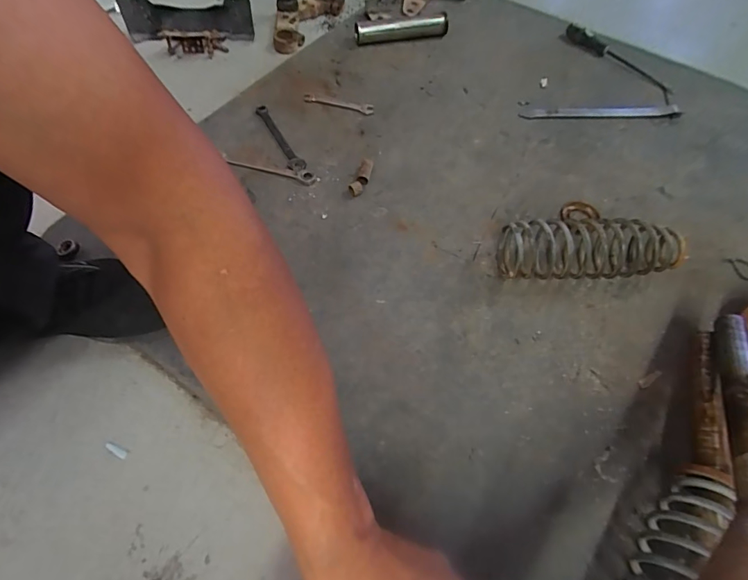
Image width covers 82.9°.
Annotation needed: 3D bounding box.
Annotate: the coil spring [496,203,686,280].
[{"bbox_3d":[0.272,-0.053,0.541,0.218,0.077,0.077,-5,61,-6],"label":"coil spring"}]

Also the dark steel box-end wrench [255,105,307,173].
[{"bbox_3d":[-0.149,-0.241,0.662,0.024,0.009,0.161,-24,64,-15],"label":"dark steel box-end wrench"}]

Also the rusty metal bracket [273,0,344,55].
[{"bbox_3d":[-0.144,-0.526,0.824,0.091,0.032,0.178,23,62,10],"label":"rusty metal bracket"}]

